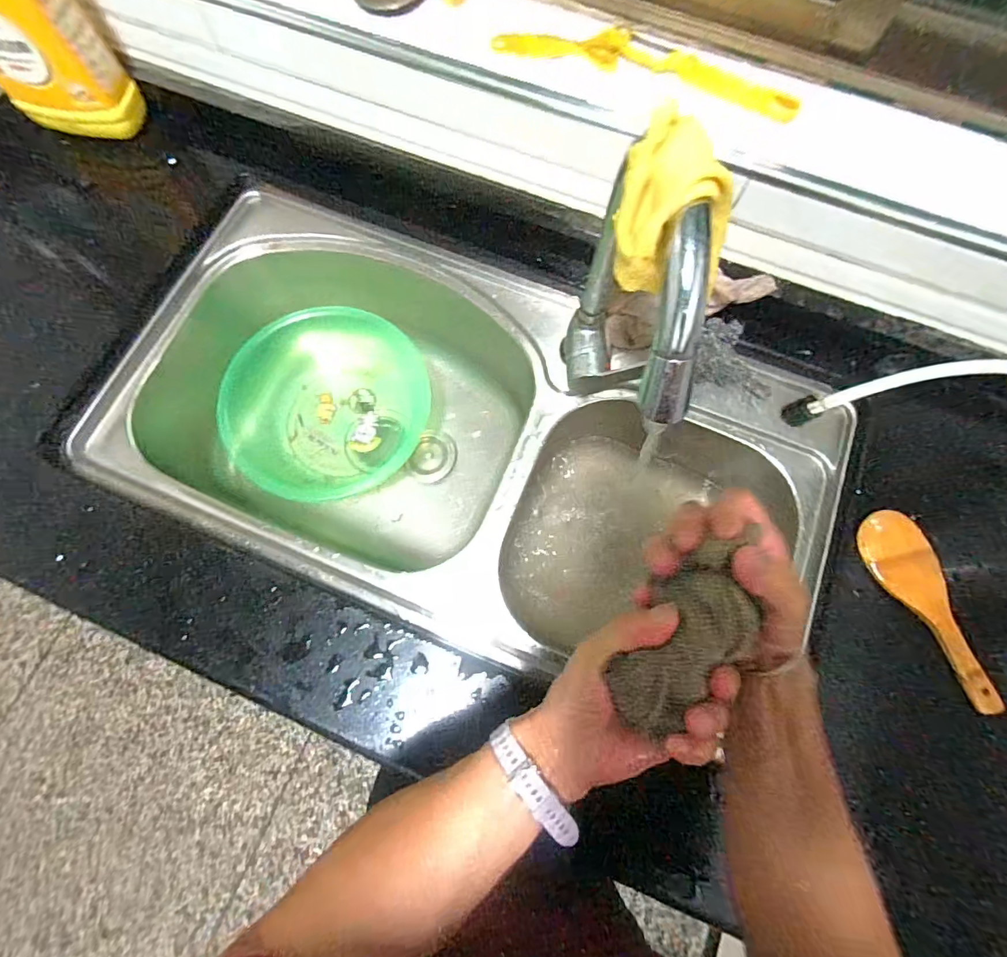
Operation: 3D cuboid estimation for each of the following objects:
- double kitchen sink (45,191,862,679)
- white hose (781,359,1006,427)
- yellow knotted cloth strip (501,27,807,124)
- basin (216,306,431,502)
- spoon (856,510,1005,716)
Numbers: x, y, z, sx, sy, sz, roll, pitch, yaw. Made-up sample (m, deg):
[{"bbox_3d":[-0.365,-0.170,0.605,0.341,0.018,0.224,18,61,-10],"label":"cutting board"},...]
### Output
[{"bbox_3d":[-0.044,-0.038,0.636,0.822,0.229,0.442,22,75,4],"label":"double kitchen sink"},{"bbox_3d":[0.444,-0.101,0.516,0.235,0.026,0.034,-12,74,12],"label":"white hose"},{"bbox_3d":[0.137,-0.396,0.436,0.282,0.018,0.053,19,74,3],"label":"yellow knotted cloth strip"},{"bbox_3d":[-0.264,-0.109,0.724,0.292,0.111,0.263,-6,74,-3],"label":"basin"},{"bbox_3d":[0.430,0.129,0.461,0.060,0.016,0.200,-26,76,10],"label":"spoon"}]

